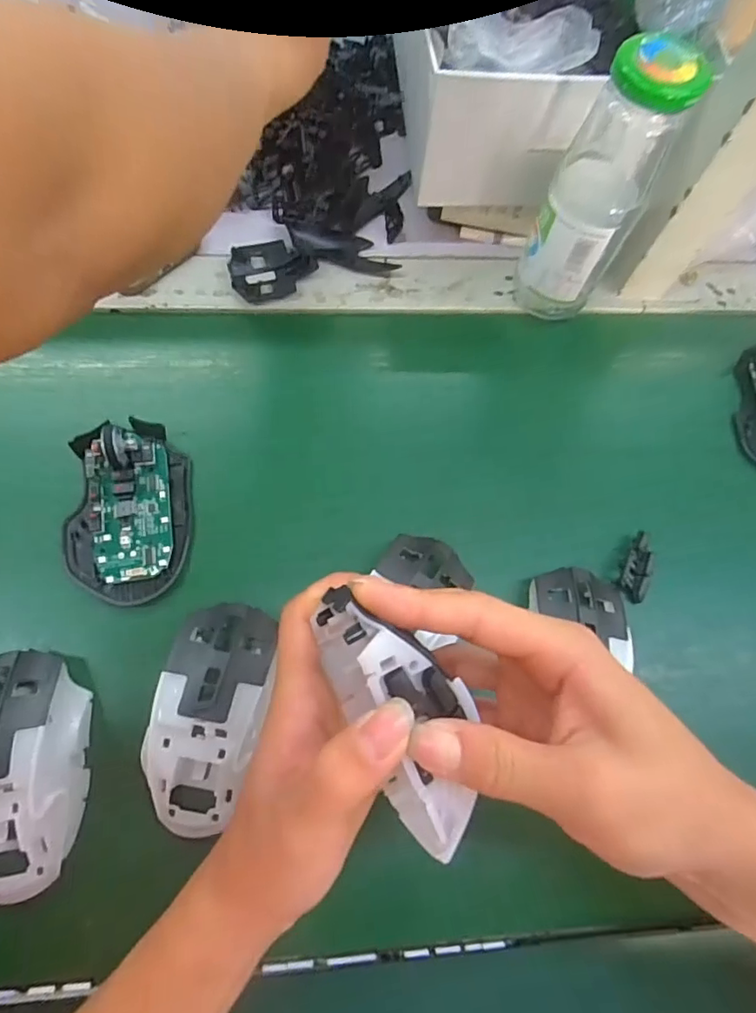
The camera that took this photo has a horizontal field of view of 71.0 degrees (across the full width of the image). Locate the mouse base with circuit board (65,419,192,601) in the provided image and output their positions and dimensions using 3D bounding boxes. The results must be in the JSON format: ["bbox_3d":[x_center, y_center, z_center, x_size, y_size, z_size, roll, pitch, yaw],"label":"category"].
[{"bbox_3d":[-0.155,0.001,0.324,0.072,0.035,0.112,-4,73,-4],"label":"mouse base with circuit board"}]

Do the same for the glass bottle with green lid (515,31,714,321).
[{"bbox_3d":[0.140,-0.198,0.342,0.059,0.163,0.071,31,74,7],"label":"glass bottle with green lid"}]

